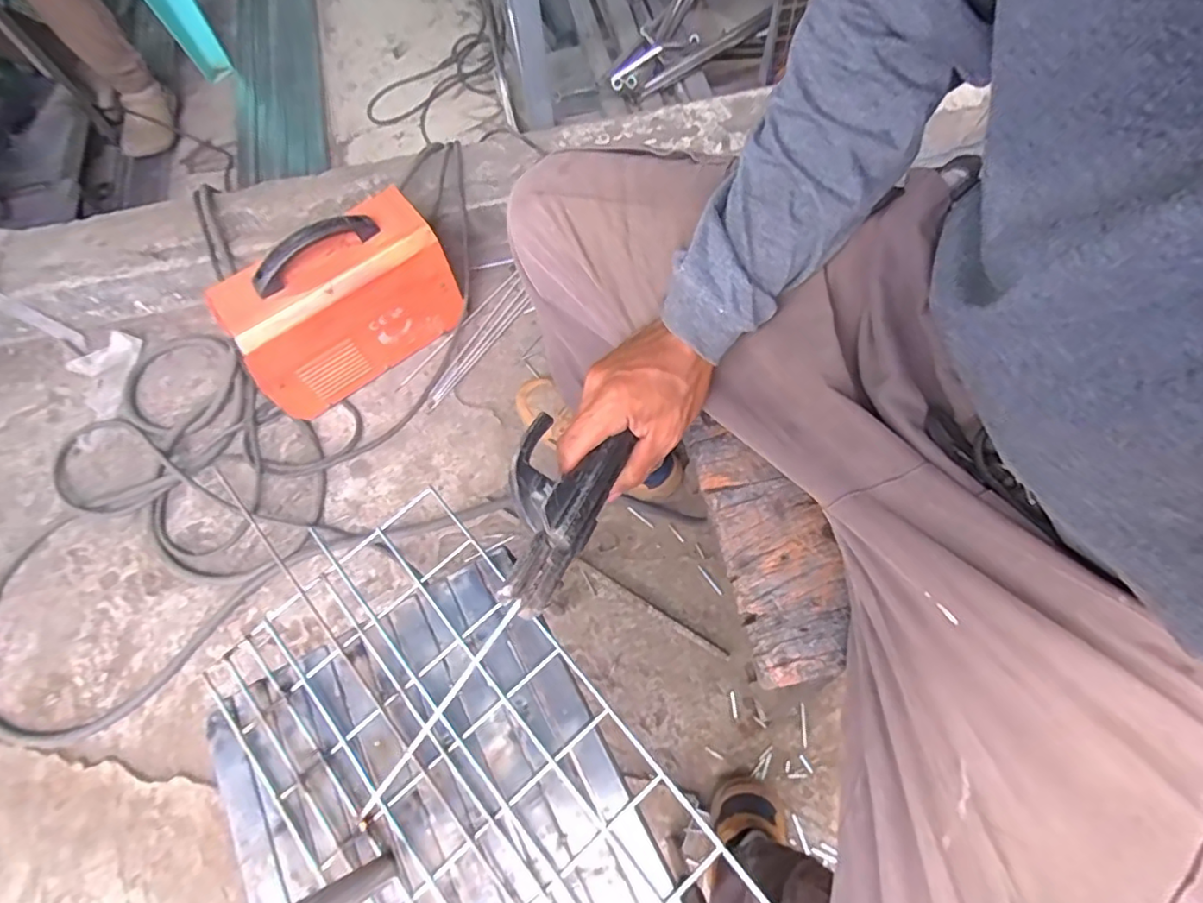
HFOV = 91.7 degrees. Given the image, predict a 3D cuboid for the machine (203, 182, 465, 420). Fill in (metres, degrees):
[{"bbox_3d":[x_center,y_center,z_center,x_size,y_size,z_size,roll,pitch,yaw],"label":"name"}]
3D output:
[{"bbox_3d":[-0.395,-0.224,0.900,0.325,0.239,0.126,-37,70,-12],"label":"machine"}]

